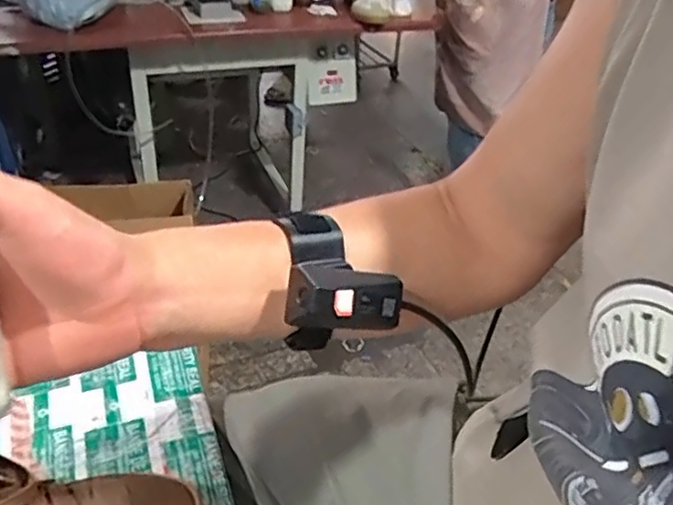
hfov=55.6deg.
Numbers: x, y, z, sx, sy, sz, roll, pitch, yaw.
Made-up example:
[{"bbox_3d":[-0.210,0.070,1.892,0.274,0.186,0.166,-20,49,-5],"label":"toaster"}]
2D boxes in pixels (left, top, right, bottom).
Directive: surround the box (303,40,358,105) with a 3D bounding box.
[{"bbox_3d":[-0.018,-0.510,1.833,0.168,0.180,0.039,-18,41,-27],"label":"box"}]

